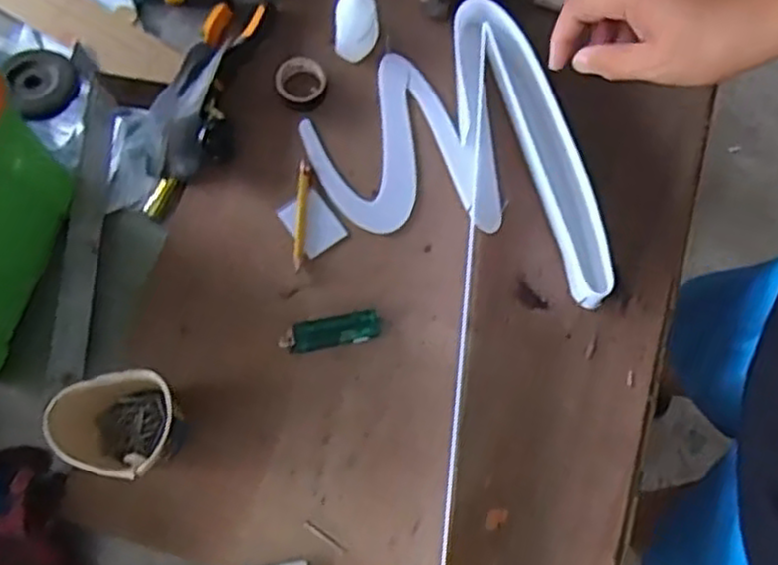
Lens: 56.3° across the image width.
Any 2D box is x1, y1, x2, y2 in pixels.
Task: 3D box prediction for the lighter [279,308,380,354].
[{"bbox_3d":[-0.047,0.040,0.593,0.080,0.007,0.027,-10,75,-5],"label":"lighter"}]

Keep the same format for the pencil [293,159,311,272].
[{"bbox_3d":[-0.075,-0.059,0.621,0.010,0.004,0.096,3,75,1],"label":"pencil"}]

